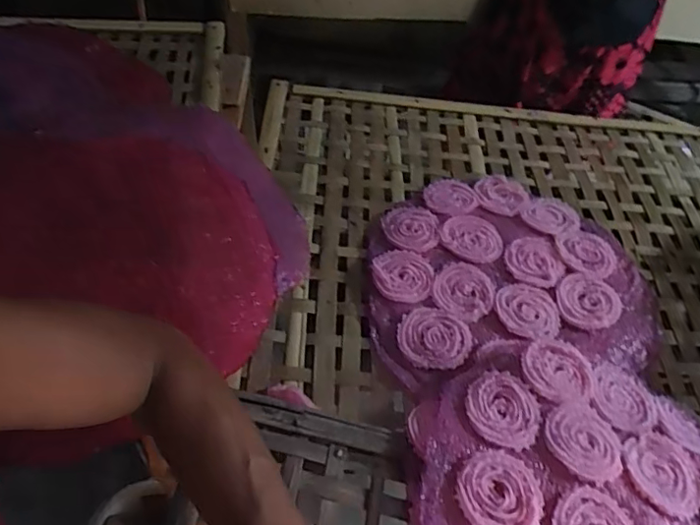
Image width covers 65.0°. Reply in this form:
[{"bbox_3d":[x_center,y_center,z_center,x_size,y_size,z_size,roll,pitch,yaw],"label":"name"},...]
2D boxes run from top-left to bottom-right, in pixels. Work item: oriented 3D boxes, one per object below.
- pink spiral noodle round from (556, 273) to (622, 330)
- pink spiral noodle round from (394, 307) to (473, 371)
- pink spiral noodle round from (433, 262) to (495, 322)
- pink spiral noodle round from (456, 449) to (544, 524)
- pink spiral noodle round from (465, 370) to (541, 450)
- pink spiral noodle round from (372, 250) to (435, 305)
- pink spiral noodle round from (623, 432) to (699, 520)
[{"bbox_3d":[0.289,0.045,0.668,0.078,0.008,0.072,2,52,-3],"label":"pink spiral noodle round"},{"bbox_3d":[0.094,0.088,0.624,0.078,0.012,0.074,2,52,-3],"label":"pink spiral noodle round"},{"bbox_3d":[0.139,0.032,0.666,0.071,0.006,0.079,25,54,14],"label":"pink spiral noodle round"},{"bbox_3d":[0.133,0.205,0.486,0.074,0.010,0.075,3,53,-4],"label":"pink spiral noodle round"},{"bbox_3d":[0.152,0.150,0.554,0.069,0.025,0.080,17,53,9],"label":"pink spiral noodle round"},{"bbox_3d":[0.065,0.016,0.669,0.073,0.007,0.074,2,52,-3],"label":"pink spiral noodle round"},{"bbox_3d":[0.299,0.202,0.524,0.077,0.023,0.077,2,52,-3],"label":"pink spiral noodle round"}]

